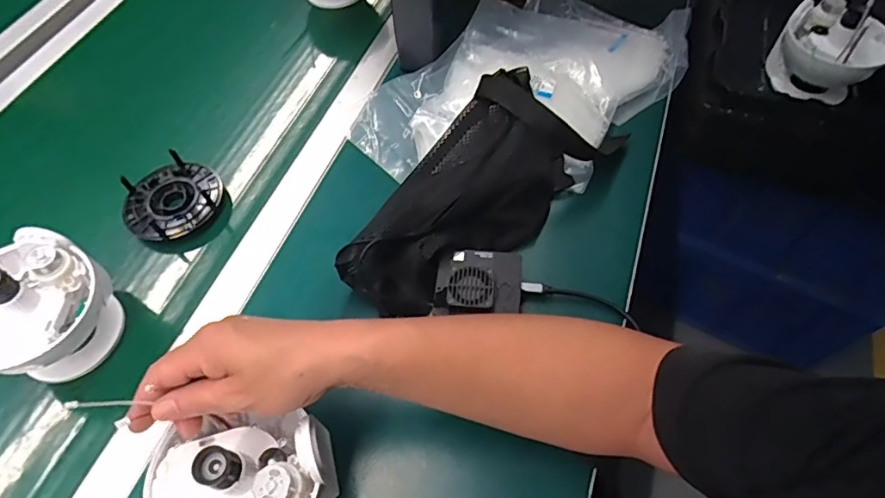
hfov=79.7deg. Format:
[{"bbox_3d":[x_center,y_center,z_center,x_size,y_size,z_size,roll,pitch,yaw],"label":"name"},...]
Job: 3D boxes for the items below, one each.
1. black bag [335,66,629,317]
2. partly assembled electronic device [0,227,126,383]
[{"bbox_3d":[0.030,-0.061,0.521,0.132,0.087,0.296,39,67,22],"label":"black bag"},{"bbox_3d":[-0.359,0.055,0.470,0.112,0.106,0.118,-1,58,1],"label":"partly assembled electronic device"}]

